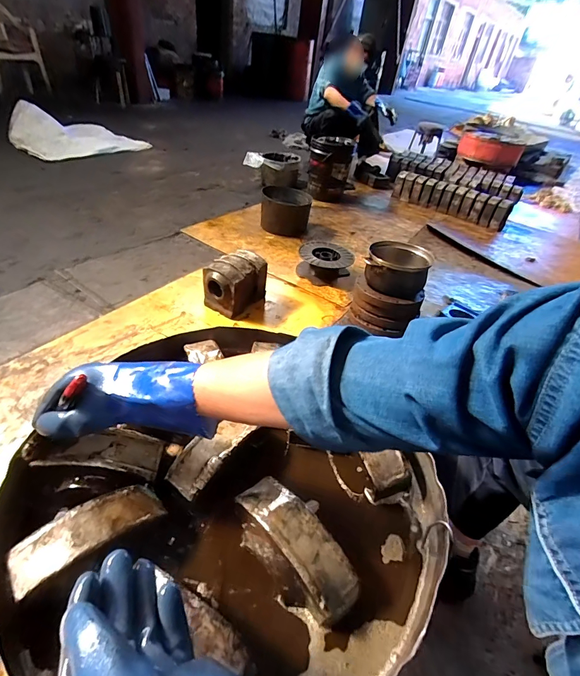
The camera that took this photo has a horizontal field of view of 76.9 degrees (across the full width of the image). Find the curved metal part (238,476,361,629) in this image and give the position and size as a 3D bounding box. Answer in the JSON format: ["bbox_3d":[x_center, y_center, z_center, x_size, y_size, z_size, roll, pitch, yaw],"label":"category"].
[{"bbox_3d":[0.005,0.260,0.466,0.071,0.055,0.181,-24,50,-35],"label":"curved metal part"}]

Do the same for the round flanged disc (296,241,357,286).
[{"bbox_3d":[0.169,-0.360,1.729,0.250,0.100,0.234,4,43,-3],"label":"round flanged disc"}]

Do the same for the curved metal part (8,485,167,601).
[{"bbox_3d":[-0.237,0.230,0.437,0.162,0.035,0.061,-24,50,-34],"label":"curved metal part"}]

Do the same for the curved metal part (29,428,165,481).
[{"bbox_3d":[-0.256,0.158,0.504,0.147,0.023,0.061,8,43,-17],"label":"curved metal part"}]

